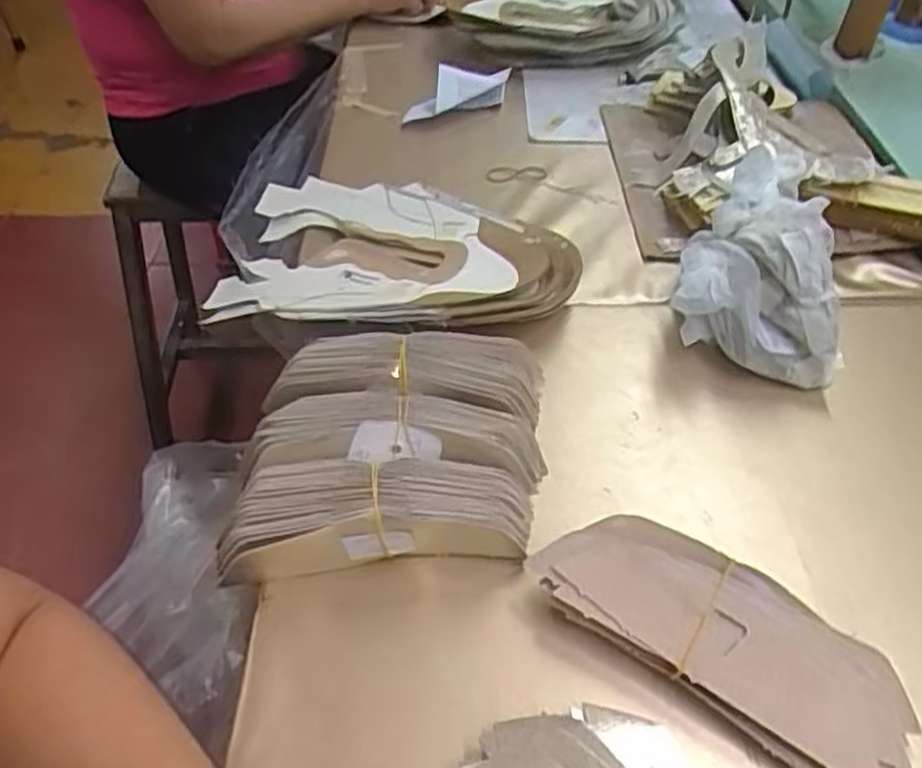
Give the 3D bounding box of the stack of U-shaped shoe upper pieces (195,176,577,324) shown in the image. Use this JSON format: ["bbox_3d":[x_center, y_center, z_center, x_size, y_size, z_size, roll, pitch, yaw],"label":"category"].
[{"bbox_3d":[-0.054,-0.111,0.649,0.294,0.036,0.210,5,45,6],"label":"stack of U-shaped shoe upper pieces"}]

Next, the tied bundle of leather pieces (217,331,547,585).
[{"bbox_3d":[-0.039,0.039,0.485,0.178,0.059,0.165,-1,45,0],"label":"tied bundle of leather pieces"}]

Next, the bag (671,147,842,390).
[{"bbox_3d":[0.225,-0.090,0.586,0.113,0.099,0.163,12,46,12],"label":"bag"}]

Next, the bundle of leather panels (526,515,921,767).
[{"bbox_3d":[0.135,0.132,0.414,0.188,0.033,0.077,28,52,26],"label":"bundle of leather panels"}]

